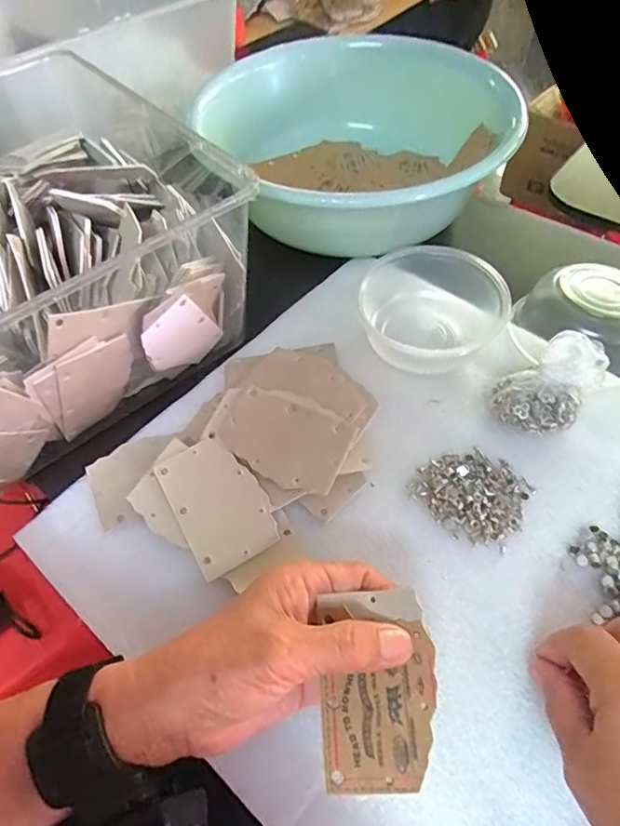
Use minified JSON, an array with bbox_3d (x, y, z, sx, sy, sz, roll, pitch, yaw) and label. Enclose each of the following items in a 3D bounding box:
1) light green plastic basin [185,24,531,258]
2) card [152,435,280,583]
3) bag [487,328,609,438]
[{"bbox_3d":[0.044,-0.247,0.527,0.251,0.122,0.273,-1,55,2],"label":"light green plastic basin"},{"bbox_3d":[-0.059,0.057,0.345,0.054,0.004,0.084,-30,67,-8],"label":"card"},{"bbox_3d":[0.164,-0.017,0.371,0.071,0.052,0.050,-26,58,-14],"label":"bag"}]

